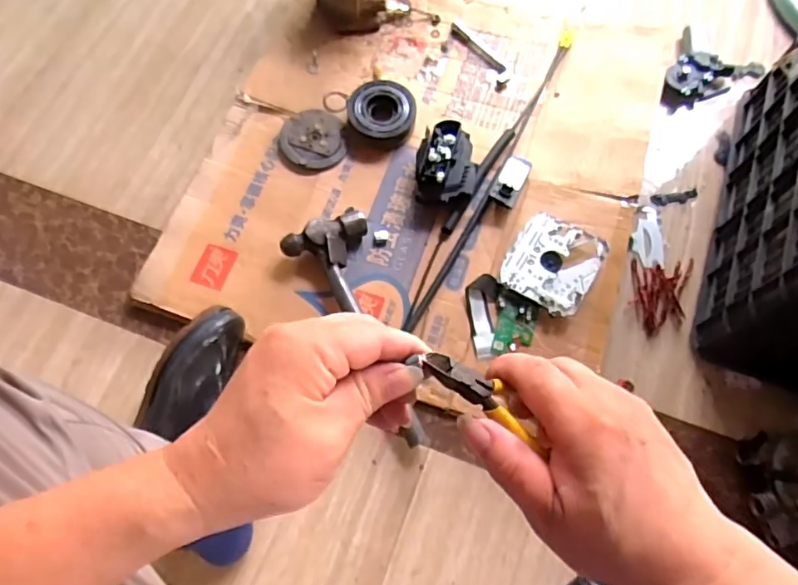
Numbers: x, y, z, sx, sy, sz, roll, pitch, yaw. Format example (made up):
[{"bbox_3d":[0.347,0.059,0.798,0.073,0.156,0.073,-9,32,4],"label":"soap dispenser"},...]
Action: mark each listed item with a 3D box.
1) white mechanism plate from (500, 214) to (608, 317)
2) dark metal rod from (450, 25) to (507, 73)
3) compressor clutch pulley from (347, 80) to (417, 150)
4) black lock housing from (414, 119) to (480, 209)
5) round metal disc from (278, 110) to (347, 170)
[{"bbox_3d":[0.209,-0.039,0.768,0.116,0.029,0.123,29,71,13],"label":"white mechanism plate"},{"bbox_3d":[0.129,-0.401,0.927,0.017,0.008,0.126,-39,71,-13],"label":"dark metal rod"},{"bbox_3d":[-0.026,-0.275,0.865,0.102,0.038,0.106,-4,67,0],"label":"compressor clutch pulley"},{"bbox_3d":[0.067,-0.178,0.811,0.085,0.064,0.112,-2,67,1],"label":"black lock housing"},{"bbox_3d":[-0.133,-0.233,0.861,0.097,0.016,0.099,-1,67,2],"label":"round metal disc"}]

